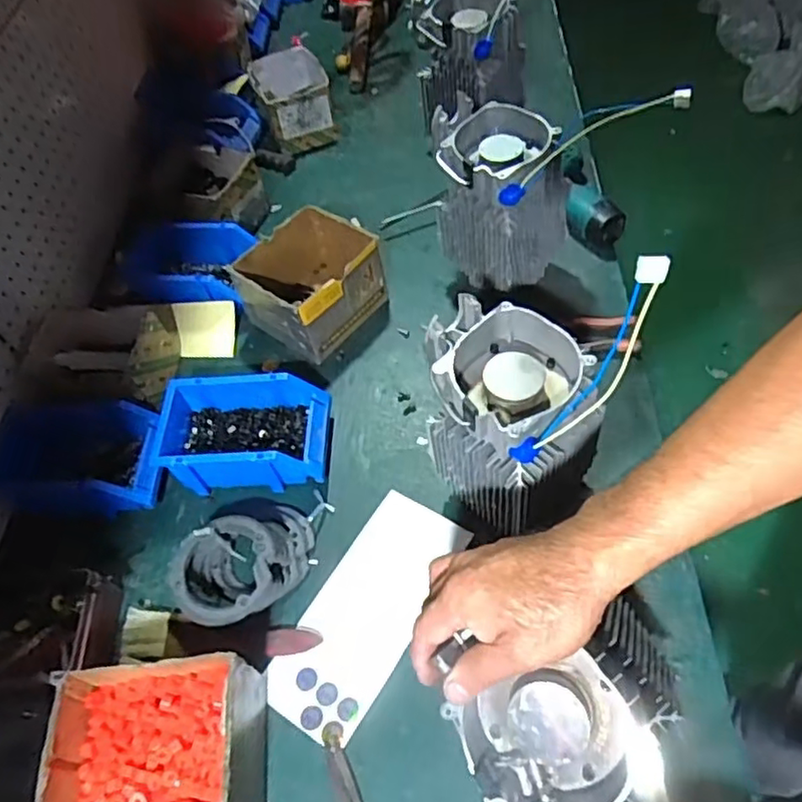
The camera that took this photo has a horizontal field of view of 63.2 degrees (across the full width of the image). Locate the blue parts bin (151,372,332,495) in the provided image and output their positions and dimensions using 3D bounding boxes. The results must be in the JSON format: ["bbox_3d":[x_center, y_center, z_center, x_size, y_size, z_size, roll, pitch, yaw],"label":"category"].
[{"bbox_3d":[-0.181,0.037,0.737,0.193,0.066,0.118,-3,55,6],"label":"blue parts bin"}]

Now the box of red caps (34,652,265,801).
[{"bbox_3d":[-0.200,0.297,0.545,0.159,0.094,0.138,-9,54,2],"label":"box of red caps"}]

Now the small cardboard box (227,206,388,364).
[{"bbox_3d":[-0.111,-0.154,0.846,0.133,0.100,0.156,35,66,27],"label":"small cardboard box"}]

